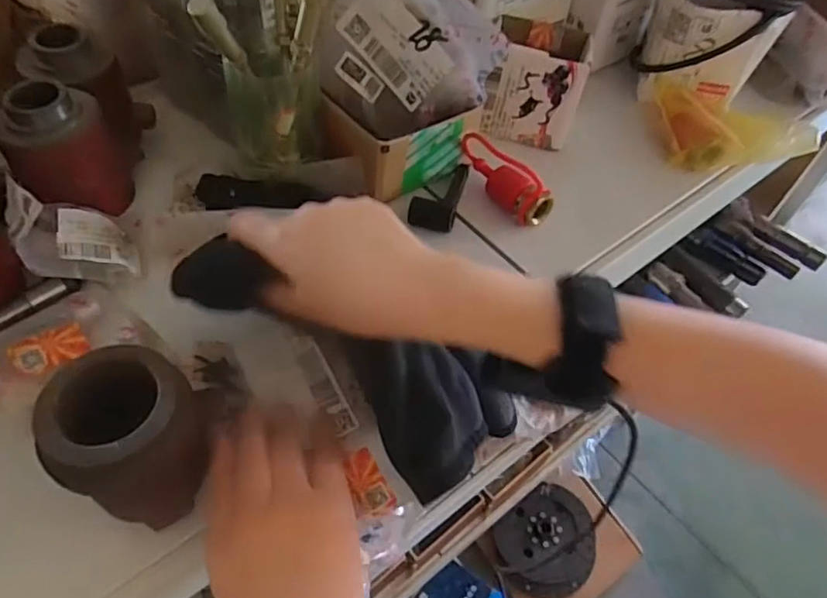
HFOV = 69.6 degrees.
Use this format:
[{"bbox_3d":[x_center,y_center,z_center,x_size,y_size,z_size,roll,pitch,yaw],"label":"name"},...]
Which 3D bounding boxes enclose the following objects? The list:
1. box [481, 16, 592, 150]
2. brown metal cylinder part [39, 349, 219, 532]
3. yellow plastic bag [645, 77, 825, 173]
[{"bbox_3d":[0.104,-0.189,0.519,0.084,0.075,0.068,11,52,3],"label":"box"},{"bbox_3d":[-0.145,0.069,0.304,0.068,0.075,0.071,11,52,3],"label":"brown metal cylinder part"},{"bbox_3d":[0.281,-0.160,0.544,0.125,0.048,0.100,6,52,0],"label":"yellow plastic bag"}]

